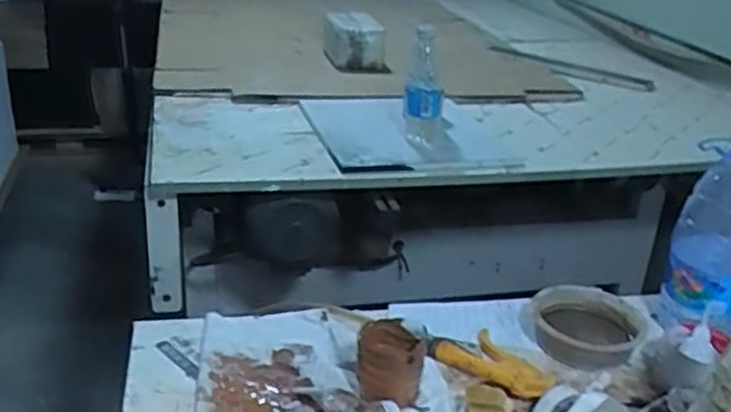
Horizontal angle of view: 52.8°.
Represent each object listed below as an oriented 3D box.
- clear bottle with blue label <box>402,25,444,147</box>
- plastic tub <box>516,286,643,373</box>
[{"bbox_3d":[0.107,-0.208,1.318,0.072,0.202,0.064,6,25,5],"label":"clear bottle with blue label"},{"bbox_3d":[0.255,0.142,0.871,0.134,0.045,0.134,4,26,-2],"label":"plastic tub"}]

